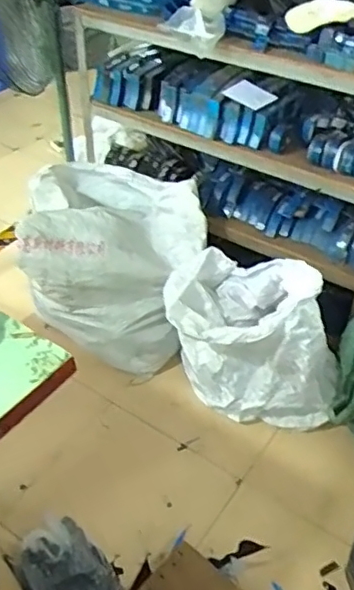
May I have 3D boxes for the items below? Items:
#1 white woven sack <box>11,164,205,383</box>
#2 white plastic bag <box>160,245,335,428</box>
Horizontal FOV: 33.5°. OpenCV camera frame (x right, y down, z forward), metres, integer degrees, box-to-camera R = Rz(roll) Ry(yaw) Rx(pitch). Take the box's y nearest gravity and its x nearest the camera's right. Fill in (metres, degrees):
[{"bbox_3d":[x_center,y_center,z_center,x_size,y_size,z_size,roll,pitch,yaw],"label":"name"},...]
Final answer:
[{"bbox_3d":[-0.228,-0.104,1.984,0.561,0.561,0.459,20,51,17],"label":"white woven sack"},{"bbox_3d":[0.237,0.117,1.809,0.562,0.546,0.295,29,54,23],"label":"white plastic bag"}]

